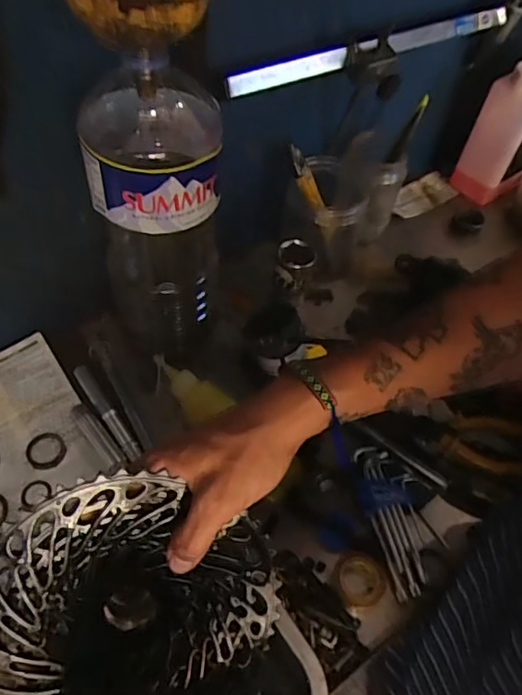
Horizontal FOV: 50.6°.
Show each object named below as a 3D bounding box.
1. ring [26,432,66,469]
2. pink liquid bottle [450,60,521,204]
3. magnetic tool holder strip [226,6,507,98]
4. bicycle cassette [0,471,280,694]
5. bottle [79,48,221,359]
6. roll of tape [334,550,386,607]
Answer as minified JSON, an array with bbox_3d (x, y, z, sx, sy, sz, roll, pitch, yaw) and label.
[{"bbox_3d":[-0.194,0.093,0.500,0.034,0.009,0.035,2,52,-2],"label":"ring"},{"bbox_3d":[0.340,-0.286,0.722,0.128,0.174,0.072,-26,58,-22],"label":"pink liquid bottle"},{"bbox_3d":[0.122,-0.297,0.541,0.364,0.026,0.010,-27,67,-24],"label":"magnetic tool holder strip"},{"bbox_3d":[-0.092,0.163,0.376,0.184,0.175,0.047,-17,16,-11],"label":"bicycle cassette"},{"bbox_3d":[-0.085,-0.104,0.478,0.103,0.280,0.098,-10,55,-11],"label":"bottle"},{"bbox_3d":[0.078,0.182,0.438,0.039,0.014,0.043,16,53,9],"label":"roll of tape"}]

